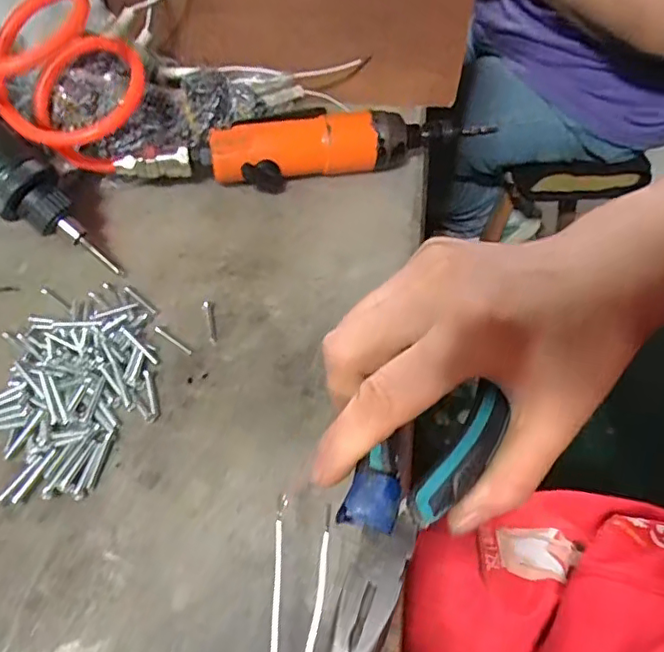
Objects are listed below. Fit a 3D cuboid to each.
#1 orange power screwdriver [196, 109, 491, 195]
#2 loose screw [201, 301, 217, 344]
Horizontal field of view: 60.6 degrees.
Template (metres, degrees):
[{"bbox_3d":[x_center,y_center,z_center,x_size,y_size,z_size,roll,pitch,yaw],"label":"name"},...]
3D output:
[{"bbox_3d":[0.008,-0.133,0.415,0.197,0.048,0.045,-12,51,-11],"label":"orange power screwdriver"},{"bbox_3d":[-0.069,-0.003,0.325,0.006,0.006,0.028,-13,51,-12],"label":"loose screw"}]

